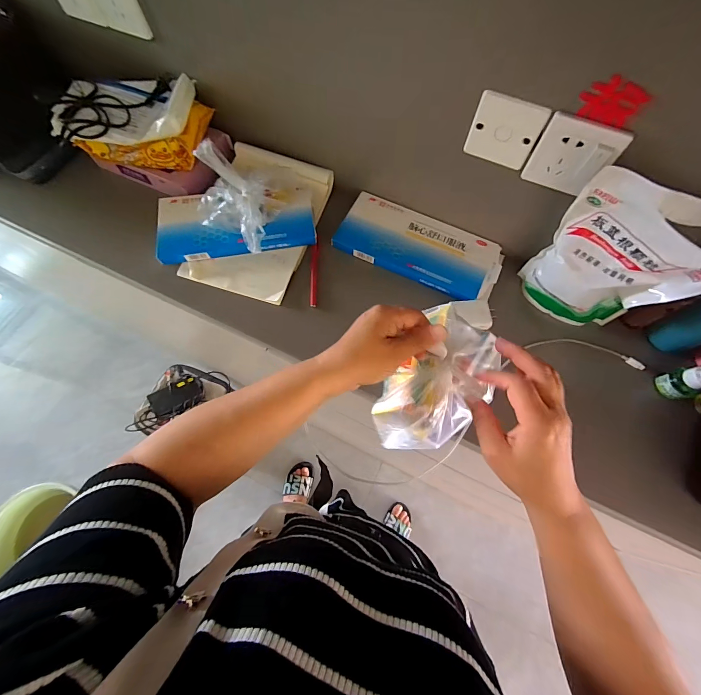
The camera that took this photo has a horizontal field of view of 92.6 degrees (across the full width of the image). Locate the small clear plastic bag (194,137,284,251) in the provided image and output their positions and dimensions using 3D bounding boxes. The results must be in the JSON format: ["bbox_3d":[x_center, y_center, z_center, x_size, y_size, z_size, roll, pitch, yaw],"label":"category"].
[{"bbox_3d":[-0.174,-0.208,0.501,0.122,0.087,0.133,13,70,3],"label":"small clear plastic bag"}]

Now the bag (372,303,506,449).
[{"bbox_3d":[0.098,0.039,0.382,0.094,0.132,0.159,29,72,9],"label":"bag"}]

